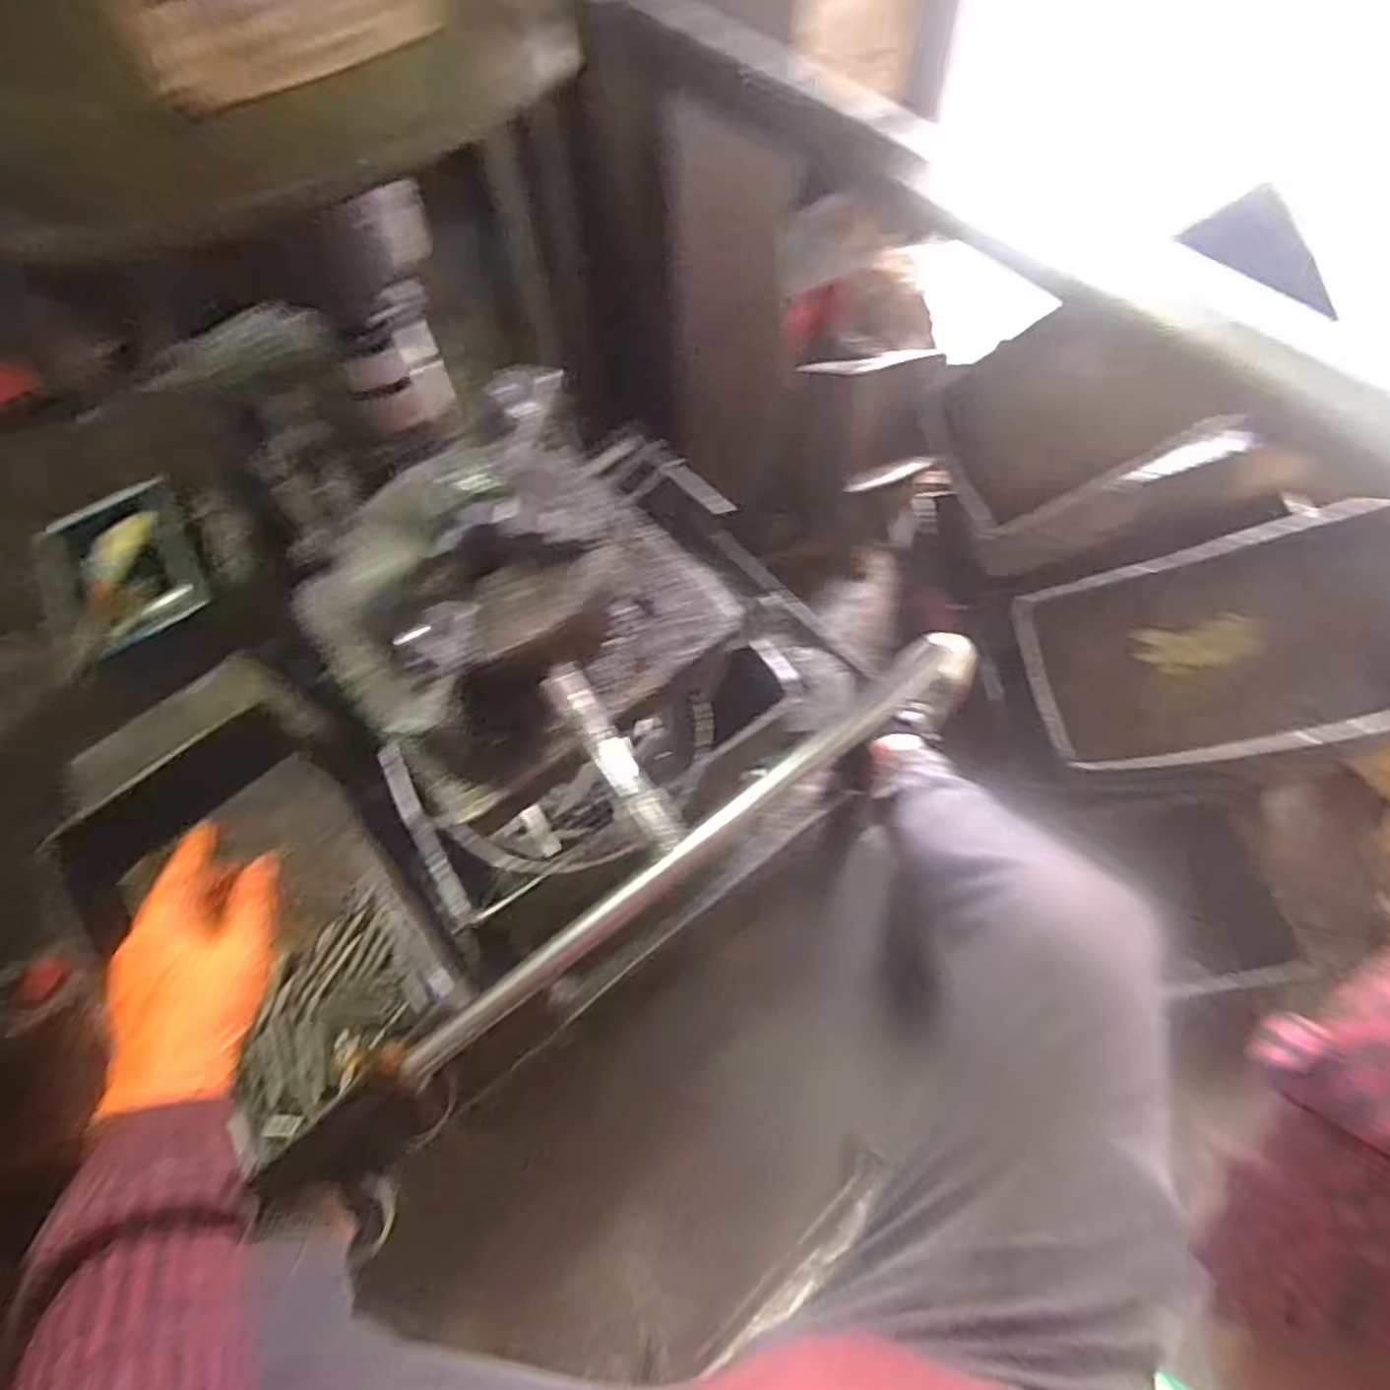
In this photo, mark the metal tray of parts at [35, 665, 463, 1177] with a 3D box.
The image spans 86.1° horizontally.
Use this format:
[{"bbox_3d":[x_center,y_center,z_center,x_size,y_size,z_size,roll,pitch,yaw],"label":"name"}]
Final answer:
[{"bbox_3d":[-0.469,0.222,0.851,0.261,0.115,0.476,-37,68,-16],"label":"metal tray of parts"}]

